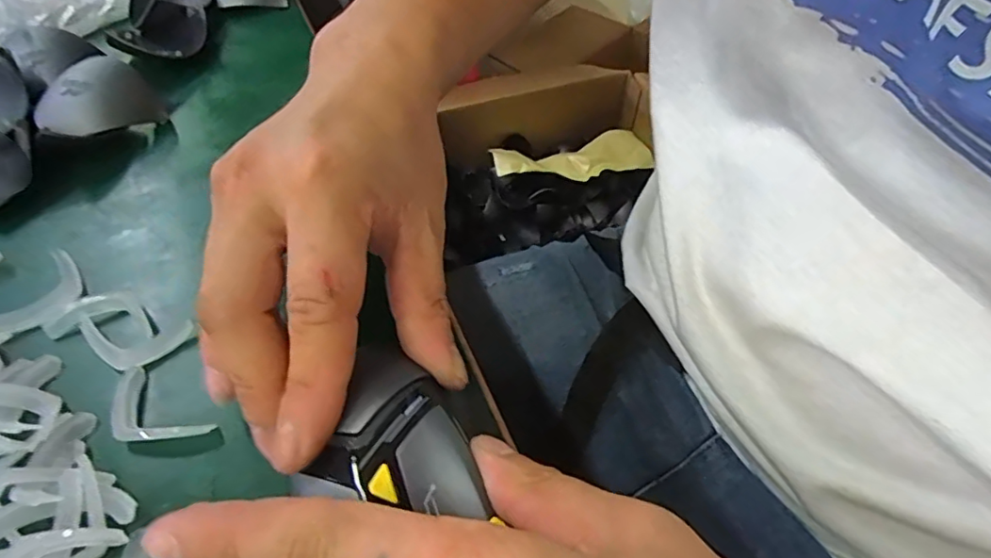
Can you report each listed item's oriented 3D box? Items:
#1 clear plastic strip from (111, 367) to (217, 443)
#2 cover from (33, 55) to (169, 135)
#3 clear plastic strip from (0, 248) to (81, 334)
[{"bbox_3d":[-0.135,0.053,0.218,0.046,0.006,0.023,28,57,20],"label":"clear plastic strip"},{"bbox_3d":[-0.223,-0.100,0.316,0.022,0.036,0.059,36,60,25],"label":"cover"},{"bbox_3d":[-0.199,0.005,0.250,0.024,0.010,0.047,4,52,3],"label":"clear plastic strip"}]

